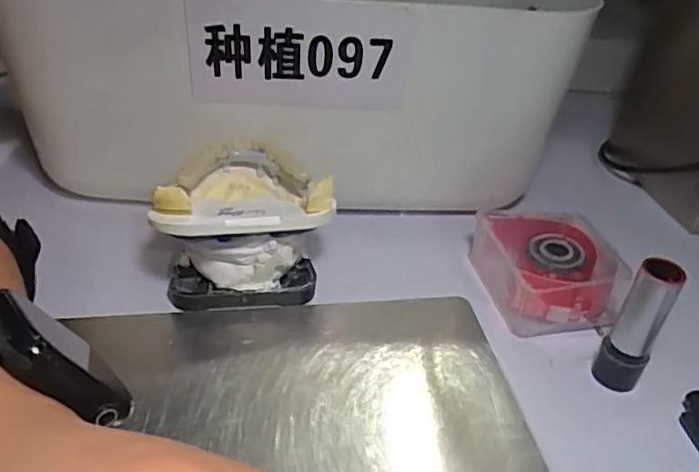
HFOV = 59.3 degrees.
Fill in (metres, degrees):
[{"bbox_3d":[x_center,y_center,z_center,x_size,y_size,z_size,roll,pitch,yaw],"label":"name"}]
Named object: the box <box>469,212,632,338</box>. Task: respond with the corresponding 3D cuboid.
[{"bbox_3d":[0.095,0.014,0.300,0.052,0.032,0.063,1,37,-6],"label":"box"}]

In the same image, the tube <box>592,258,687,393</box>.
[{"bbox_3d":[0.116,0.038,0.248,0.019,0.062,0.014,27,42,27],"label":"tube"}]

